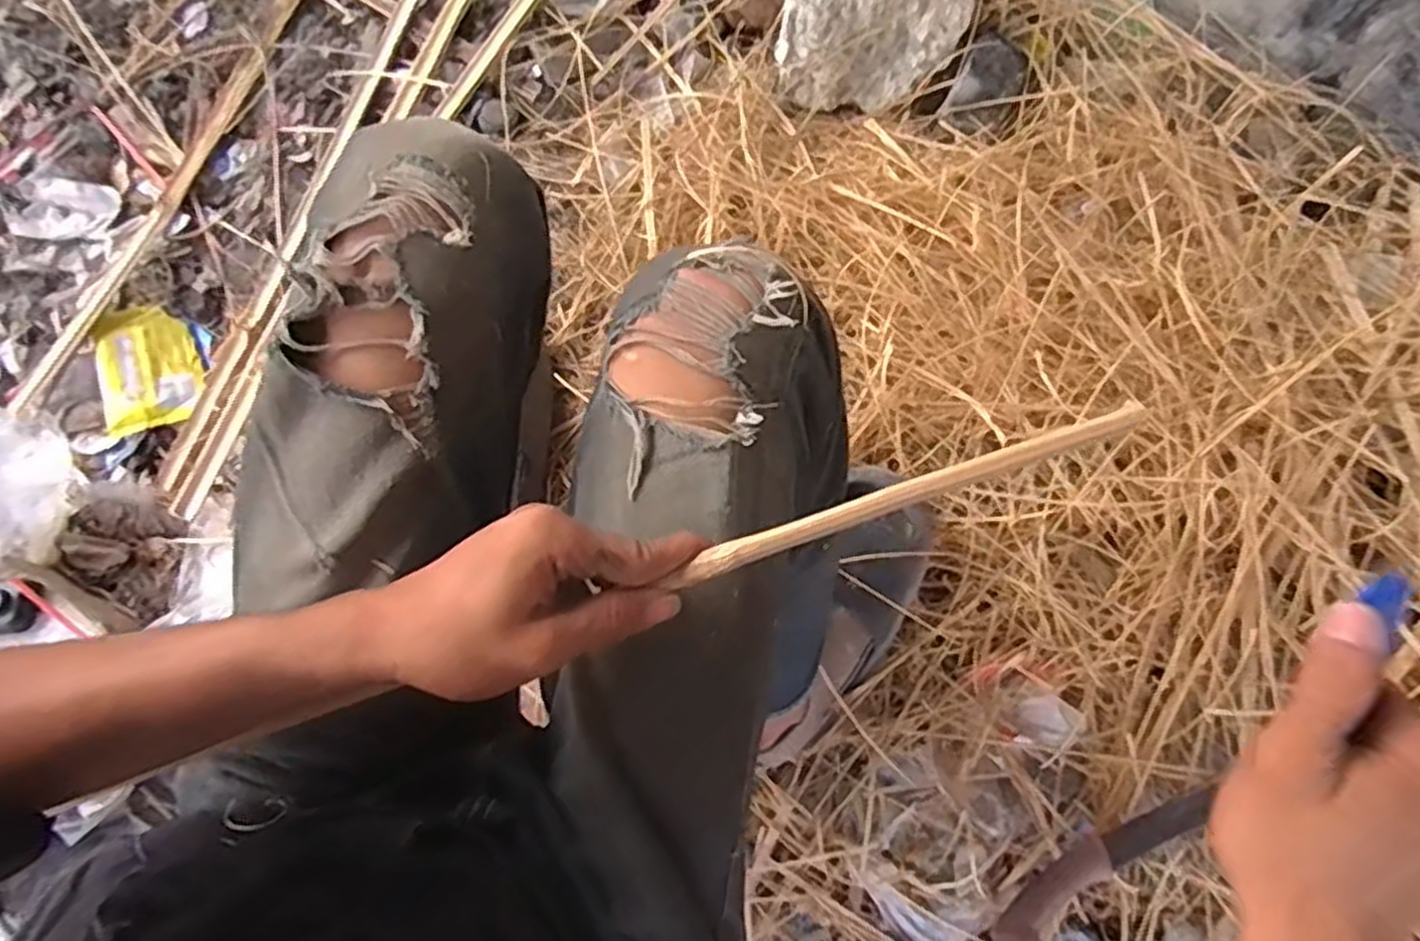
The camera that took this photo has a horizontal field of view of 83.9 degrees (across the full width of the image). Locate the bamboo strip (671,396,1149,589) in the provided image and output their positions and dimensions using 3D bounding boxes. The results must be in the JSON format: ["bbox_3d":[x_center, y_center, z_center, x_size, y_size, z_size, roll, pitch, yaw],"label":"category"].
[{"bbox_3d":[0.083,0.011,0.351,0.218,0.007,0.012,-20,77,5],"label":"bamboo strip"}]

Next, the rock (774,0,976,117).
[{"bbox_3d":[0.192,-0.540,0.941,0.211,0.084,0.209,24,77,5],"label":"rock"}]

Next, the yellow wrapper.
[{"bbox_3d":[-0.625,-0.116,0.882,0.100,0.029,0.139,-18,77,-5],"label":"yellow wrapper"}]

